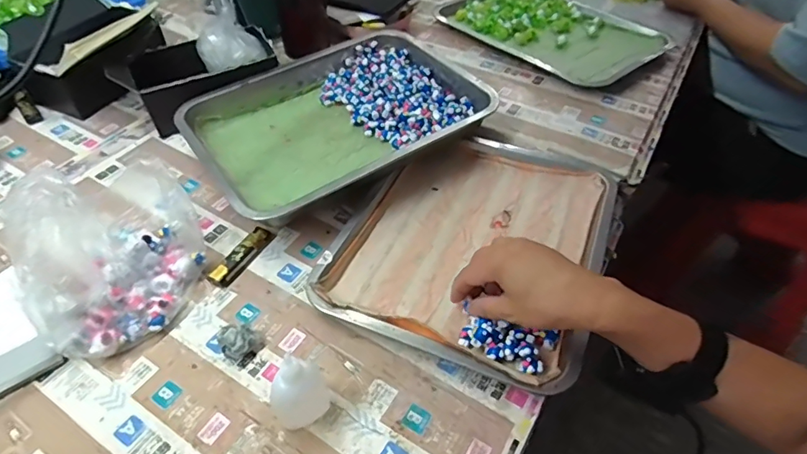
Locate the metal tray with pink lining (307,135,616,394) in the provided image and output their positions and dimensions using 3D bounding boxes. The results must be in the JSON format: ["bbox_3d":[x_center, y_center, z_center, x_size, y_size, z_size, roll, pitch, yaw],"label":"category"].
[{"bbox_3d":[0.077,0.007,0.522,0.251,0.034,0.300,19,50,16],"label":"metal tray with pink lining"}]

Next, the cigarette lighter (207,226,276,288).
[{"bbox_3d":[-0.169,0.029,0.512,0.022,0.011,0.083,22,51,18],"label":"cigarette lighter"}]

